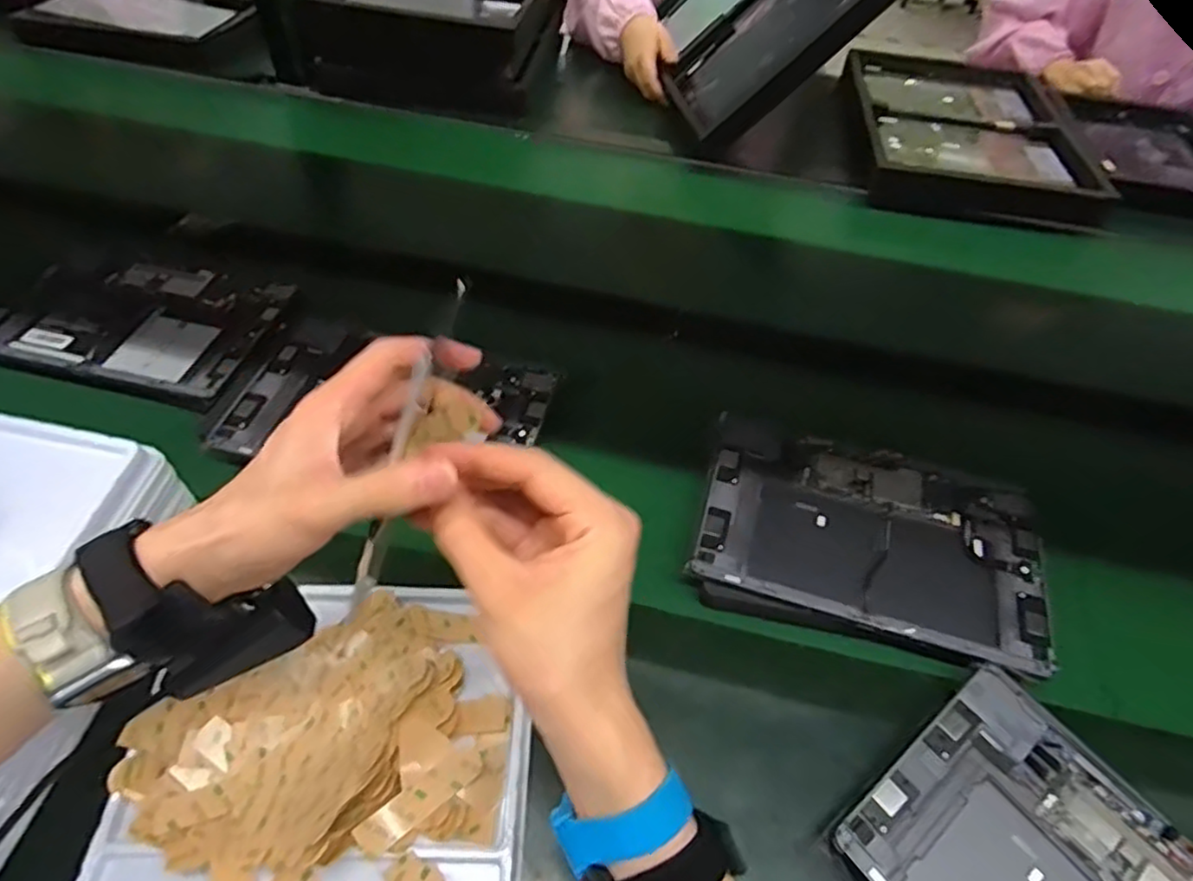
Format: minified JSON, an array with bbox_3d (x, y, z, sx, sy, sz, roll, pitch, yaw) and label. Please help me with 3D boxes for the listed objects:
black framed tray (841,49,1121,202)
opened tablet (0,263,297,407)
[{"bbox_3d":[0.548,-0.474,0.998,0.322,0.045,0.467,11,51,5],"label":"black framed tray"},{"bbox_3d":[-0.430,-0.110,0.629,0.247,0.014,0.147,10,51,6],"label":"opened tablet"}]

